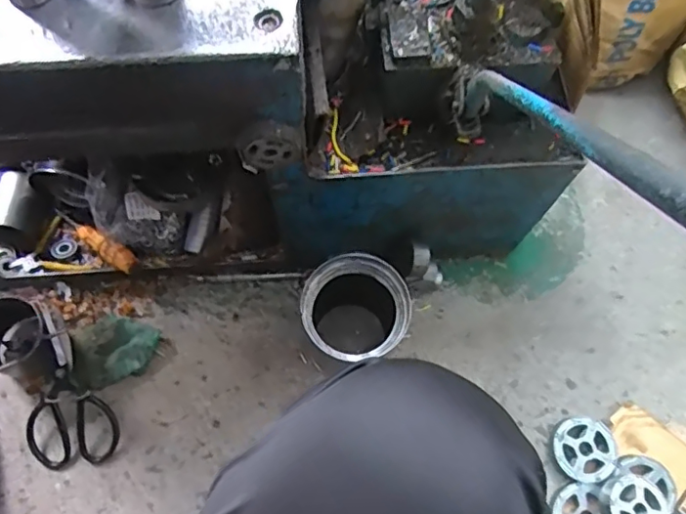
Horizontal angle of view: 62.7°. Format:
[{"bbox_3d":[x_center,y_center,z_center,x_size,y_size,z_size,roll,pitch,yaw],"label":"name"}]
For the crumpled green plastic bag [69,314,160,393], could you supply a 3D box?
[{"bbox_3d":[-0.297,0.118,0.741,0.108,0.050,0.085,-18,71,-8],"label":"crumpled green plastic bag"}]

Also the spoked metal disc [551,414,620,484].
[{"bbox_3d":[0.302,0.241,0.707,0.079,0.020,0.077,0,69,-1],"label":"spoked metal disc"}]

